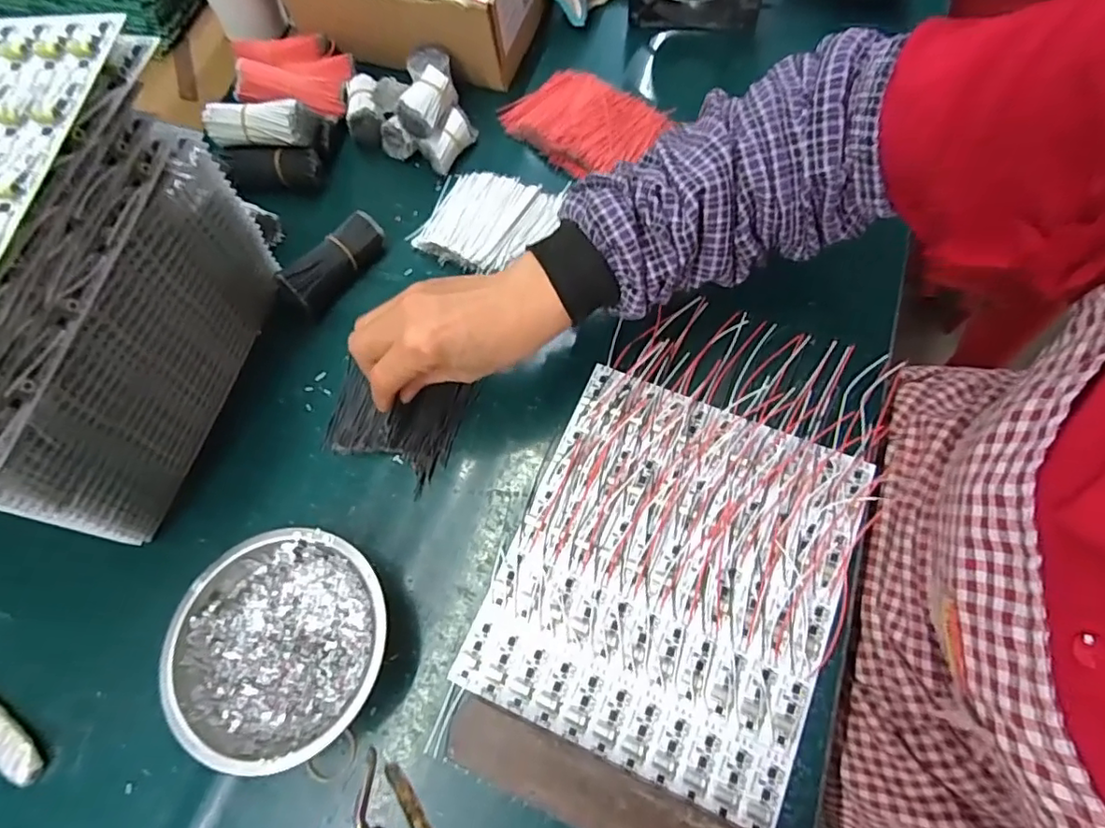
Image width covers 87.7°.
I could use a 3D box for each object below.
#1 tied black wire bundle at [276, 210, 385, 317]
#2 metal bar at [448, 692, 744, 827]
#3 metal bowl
[{"bbox_3d":[-0.170,-0.122,0.453,0.030,0.027,0.086,34,72,16],"label":"tied black wire bundle"},{"bbox_3d":[0.036,0.215,0.312,0.199,0.021,0.037,21,69,11],"label":"metal bar"},{"bbox_3d":[-0.161,0.135,0.345,0.120,0.042,0.123,-1,67,2],"label":"metal bowl"}]

